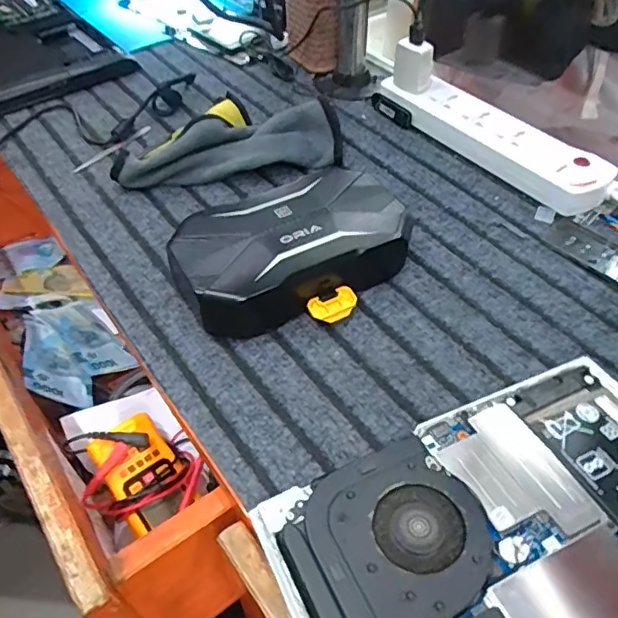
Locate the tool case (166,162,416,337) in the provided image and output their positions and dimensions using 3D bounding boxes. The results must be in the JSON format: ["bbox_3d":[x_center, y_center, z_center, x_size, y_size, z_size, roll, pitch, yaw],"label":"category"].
[{"bbox_3d":[-0.010,-0.044,0.452,0.184,0.048,0.123,-26,53,-21],"label":"tool case"}]

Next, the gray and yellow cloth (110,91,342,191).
[{"bbox_3d":[-0.080,-0.173,0.572,0.222,0.046,0.097,-8,49,-7],"label":"gray and yellow cloth"}]

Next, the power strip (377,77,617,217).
[{"bbox_3d":[0.176,-0.174,0.573,0.072,0.041,0.259,-28,54,-23],"label":"power strip"}]

